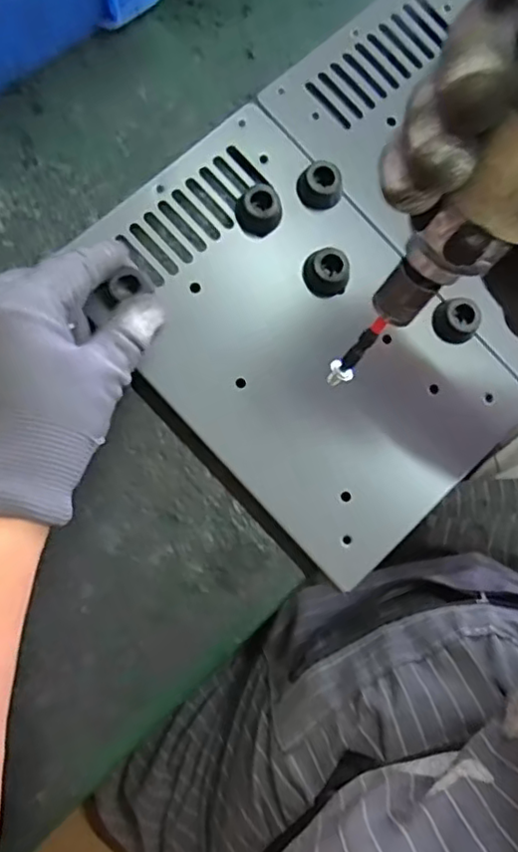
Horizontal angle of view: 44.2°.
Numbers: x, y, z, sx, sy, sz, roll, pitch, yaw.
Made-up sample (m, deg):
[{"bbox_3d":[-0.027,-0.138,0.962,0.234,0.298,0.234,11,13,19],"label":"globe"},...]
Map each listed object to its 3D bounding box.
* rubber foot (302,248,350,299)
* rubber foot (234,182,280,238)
[{"bbox_3d":[0.035,-0.082,0.337,0.023,0.011,0.023,-9,84,-7],"label":"rubber foot"},{"bbox_3d":[0.000,-0.115,0.339,0.023,0.014,0.021,7,82,-5],"label":"rubber foot"}]

